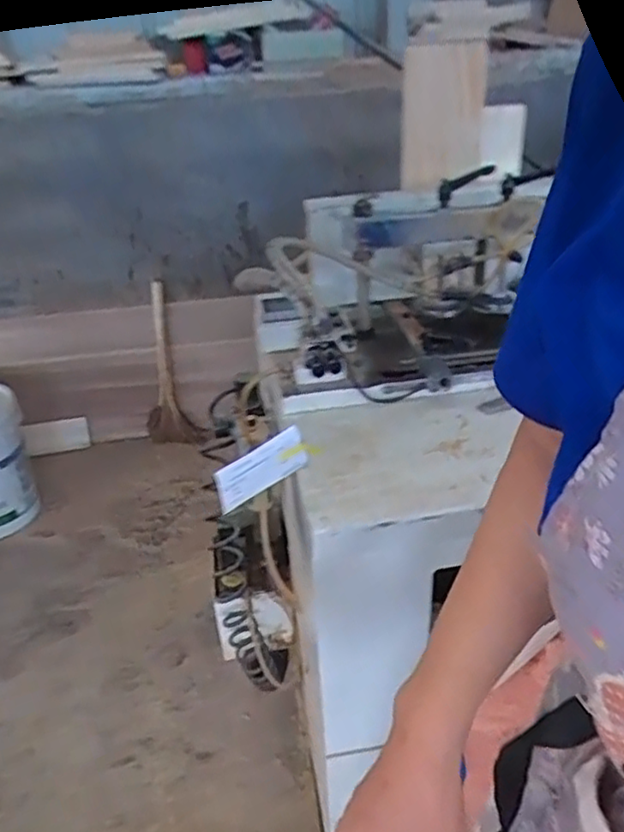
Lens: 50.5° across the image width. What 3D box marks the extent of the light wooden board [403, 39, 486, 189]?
[{"bbox_3d":[0.221,-0.501,1.109,0.150,0.215,0.025,-11,42,-6],"label":"light wooden board"}]

